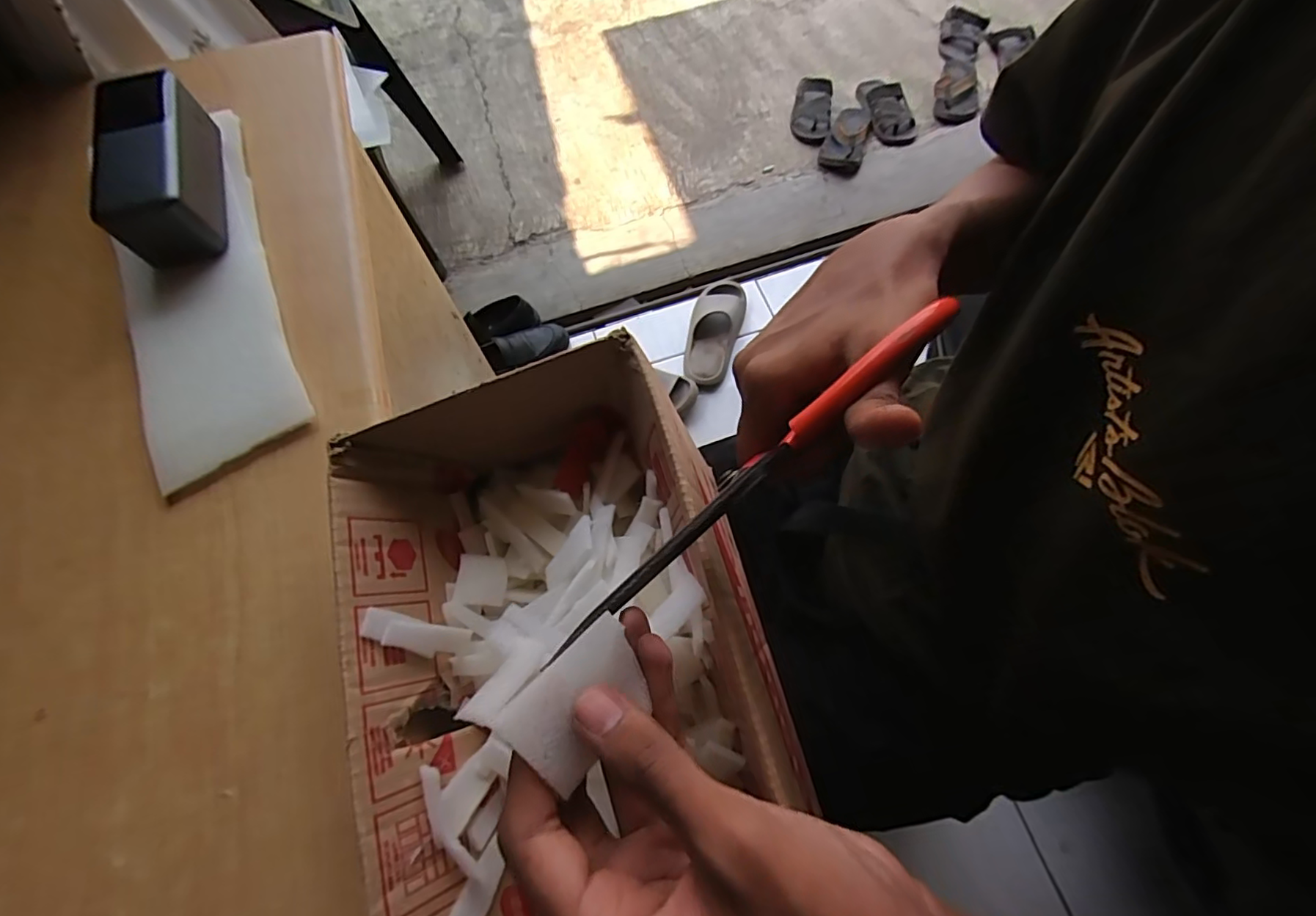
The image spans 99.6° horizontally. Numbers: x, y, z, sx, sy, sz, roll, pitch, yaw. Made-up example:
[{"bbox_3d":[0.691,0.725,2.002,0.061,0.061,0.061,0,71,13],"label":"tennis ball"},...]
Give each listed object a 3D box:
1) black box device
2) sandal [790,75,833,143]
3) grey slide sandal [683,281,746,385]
[{"bbox_3d":[-0.345,-0.200,0.390,0.057,0.056,0.128,-20,70,-7],"label":"black box device"},{"bbox_3d":[0.423,-0.962,1.530,0.100,0.058,0.228,9,69,5],"label":"sandal"},{"bbox_3d":[0.125,-0.287,1.219,0.103,0.062,0.280,13,69,7],"label":"grey slide sandal"}]

